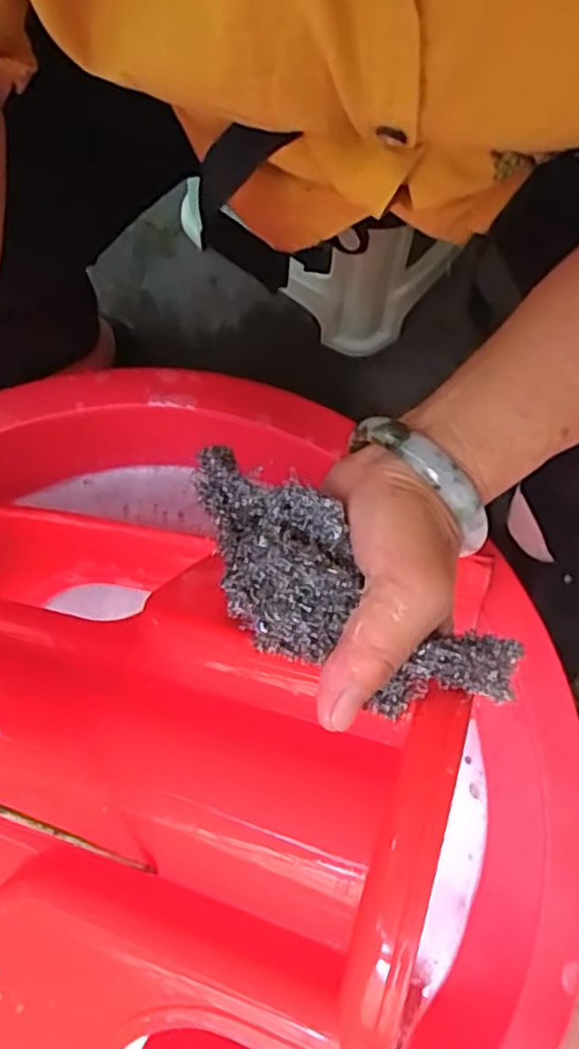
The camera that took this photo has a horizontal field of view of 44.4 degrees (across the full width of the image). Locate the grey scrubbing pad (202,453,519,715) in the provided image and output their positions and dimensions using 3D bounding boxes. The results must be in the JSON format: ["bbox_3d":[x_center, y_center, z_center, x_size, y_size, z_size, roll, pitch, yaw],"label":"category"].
[{"bbox_3d":[0.009,0.023,0.267,0.150,0.020,0.055,37,78,24],"label":"grey scrubbing pad"}]

